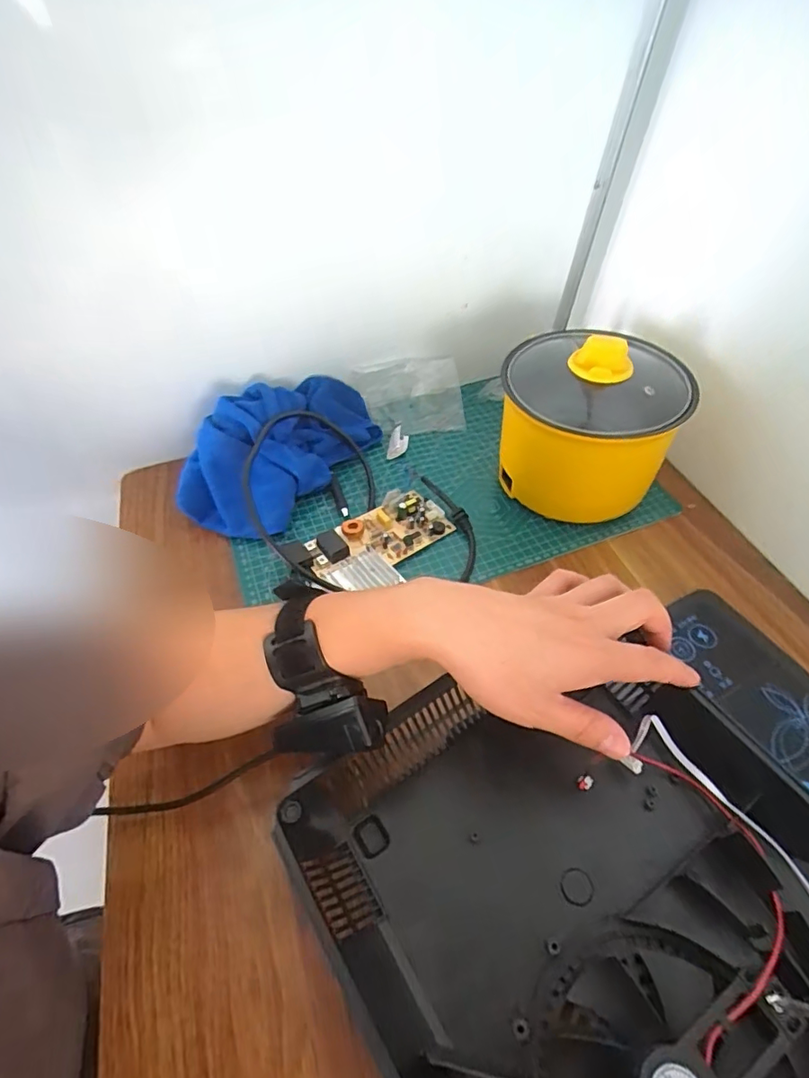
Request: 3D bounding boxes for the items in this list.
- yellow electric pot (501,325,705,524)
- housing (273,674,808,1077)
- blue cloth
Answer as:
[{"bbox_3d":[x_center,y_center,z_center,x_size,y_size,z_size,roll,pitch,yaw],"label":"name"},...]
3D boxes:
[{"bbox_3d":[0.176,-0.112,0.518,0.160,0.157,0.149,-1,49,1],"label":"yellow electric pot"},{"bbox_3d":[0.118,0.219,0.301,0.278,0.058,0.318,-27,54,-20],"label":"housing"},{"bbox_3d":[-0.129,-0.102,0.556,0.108,0.086,0.221,26,55,22],"label":"blue cloth"}]

